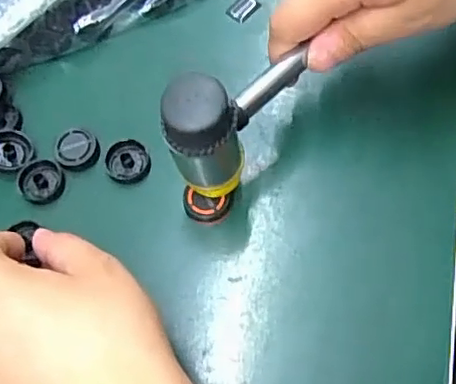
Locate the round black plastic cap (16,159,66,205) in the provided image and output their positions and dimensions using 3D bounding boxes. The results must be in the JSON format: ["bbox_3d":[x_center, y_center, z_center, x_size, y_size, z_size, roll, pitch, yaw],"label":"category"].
[{"bbox_3d":[-0.107,-0.006,0.346,0.026,0.008,0.024,-4,66,5],"label":"round black plastic cap"}]

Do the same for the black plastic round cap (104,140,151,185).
[{"bbox_3d":[-0.058,-0.017,0.350,0.025,0.007,0.025,1,86,-11],"label":"black plastic round cap"}]

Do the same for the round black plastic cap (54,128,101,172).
[{"bbox_3d":[-0.088,-0.024,0.352,0.024,0.011,0.022,-2,66,6],"label":"round black plastic cap"}]

